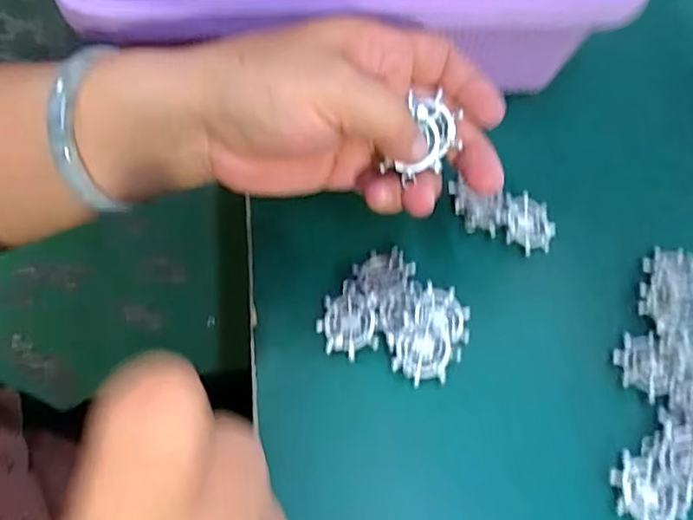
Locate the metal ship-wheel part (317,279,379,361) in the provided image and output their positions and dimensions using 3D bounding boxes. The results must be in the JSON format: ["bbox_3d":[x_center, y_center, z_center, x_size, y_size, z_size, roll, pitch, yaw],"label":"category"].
[{"bbox_3d":[0.001,0.029,0.281,0.028,0.008,0.035,1,60,-1],"label":"metal ship-wheel part"}]

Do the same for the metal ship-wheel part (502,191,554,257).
[{"bbox_3d":[0.099,-0.019,0.316,0.029,0.004,0.032,10,70,-12],"label":"metal ship-wheel part"}]

